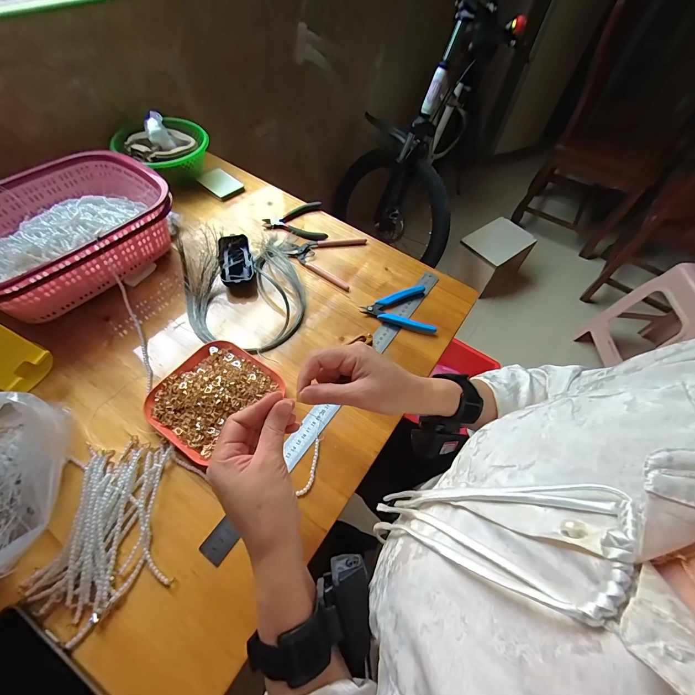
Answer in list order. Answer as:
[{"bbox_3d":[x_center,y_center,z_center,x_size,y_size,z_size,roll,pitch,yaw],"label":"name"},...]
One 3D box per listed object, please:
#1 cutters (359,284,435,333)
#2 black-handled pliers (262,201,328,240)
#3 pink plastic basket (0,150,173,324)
[{"bbox_3d":[0.080,-0.059,0.540,0.111,0.015,0.088,-4,58,-7],"label":"cutters"},{"bbox_3d":[-0.102,-0.243,0.634,0.115,0.017,0.100,-8,58,-10],"label":"black-handled pliers"},{"bbox_3d":[-0.432,-0.173,0.506,0.218,0.086,0.303,28,59,13],"label":"pink plastic basket"}]

